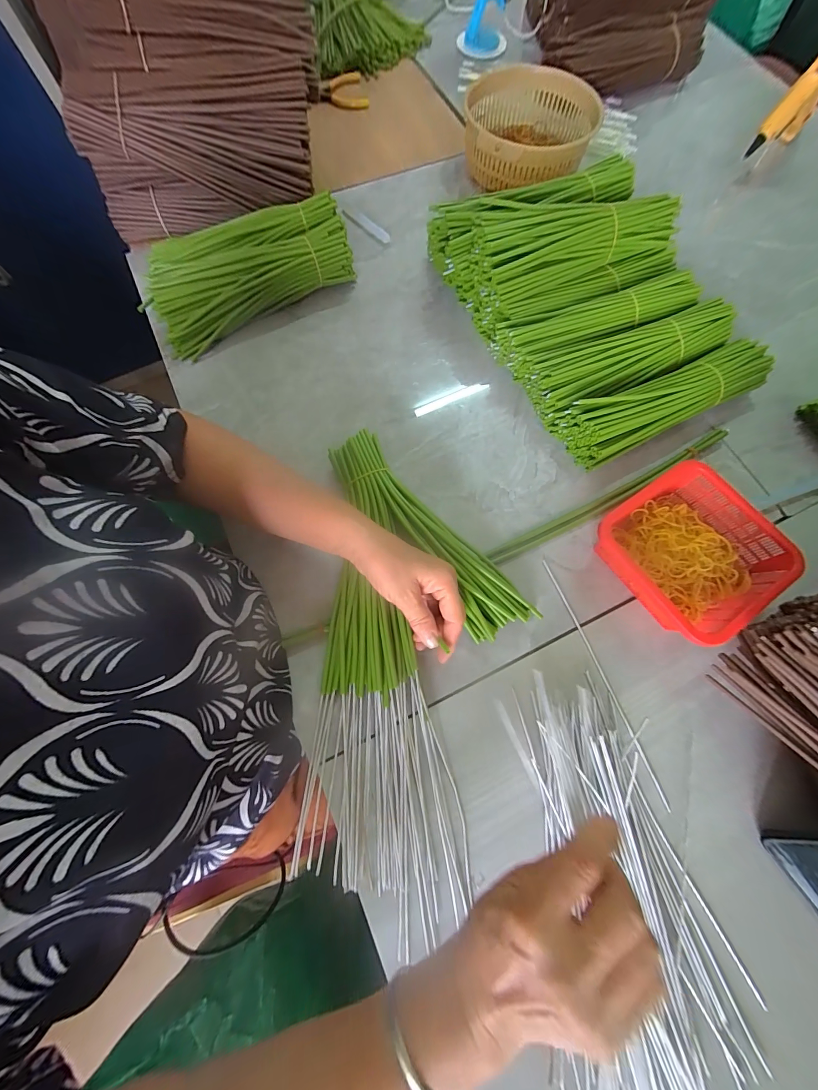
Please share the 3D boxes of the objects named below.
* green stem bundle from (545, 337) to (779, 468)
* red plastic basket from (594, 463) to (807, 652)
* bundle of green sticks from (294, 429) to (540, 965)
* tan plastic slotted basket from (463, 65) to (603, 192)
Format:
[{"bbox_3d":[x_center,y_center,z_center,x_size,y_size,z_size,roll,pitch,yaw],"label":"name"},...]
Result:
[{"bbox_3d":[0.317,-0.174,0.440,0.271,0.054,0.069,-22,73,-8],"label":"green stem bundle"},{"bbox_3d":[0.296,0.006,0.380,0.162,0.055,0.156,-33,75,-11],"label":"red plastic basket"},{"bbox_3d":[0.010,0.111,0.356,0.199,0.032,0.435,2,79,0],"label":"bundle of green sticks"},{"bbox_3d":[0.192,-0.668,0.585,0.209,0.070,0.238,14,72,3],"label":"tan plastic slotted basket"}]

